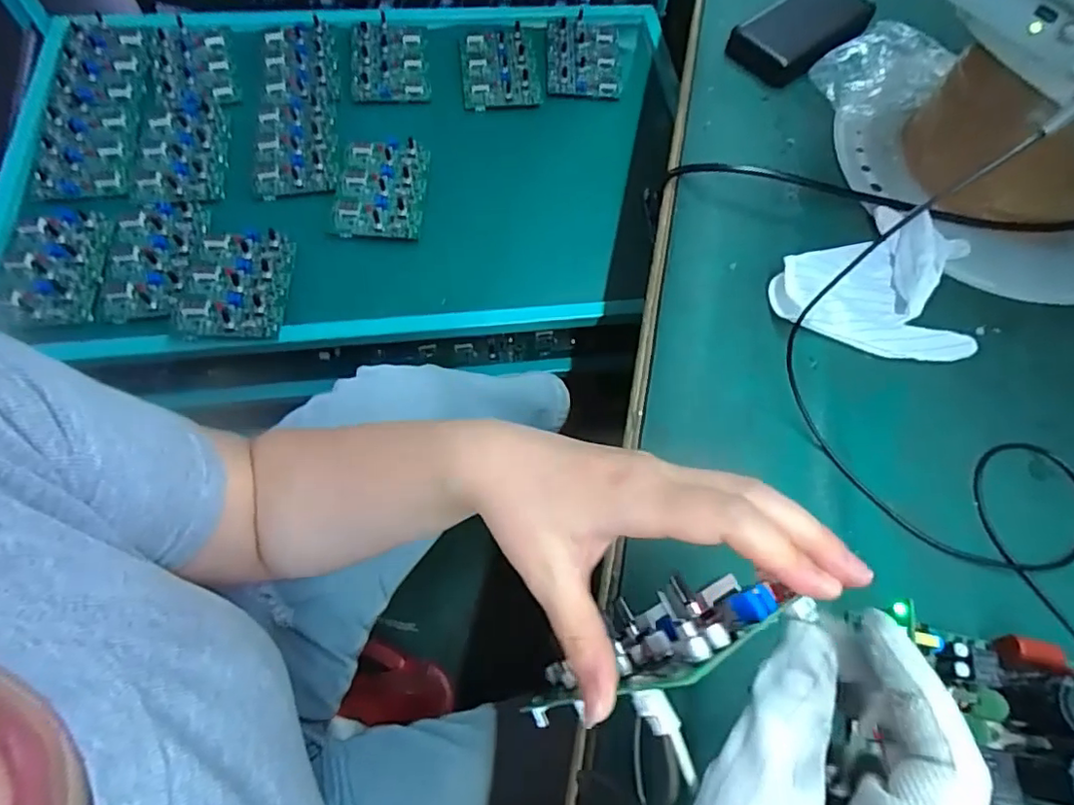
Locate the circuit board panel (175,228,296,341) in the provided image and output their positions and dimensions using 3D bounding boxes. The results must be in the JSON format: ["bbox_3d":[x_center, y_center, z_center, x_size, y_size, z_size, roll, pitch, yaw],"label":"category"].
[{"bbox_3d":[-0.321,-0.132,0.625,0.098,0.025,0.147,-2,64,-5],"label":"circuit board panel"}]

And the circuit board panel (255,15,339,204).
[{"bbox_3d":[-0.312,-0.390,0.753,0.097,0.018,0.303,-7,64,-7],"label":"circuit board panel"}]

